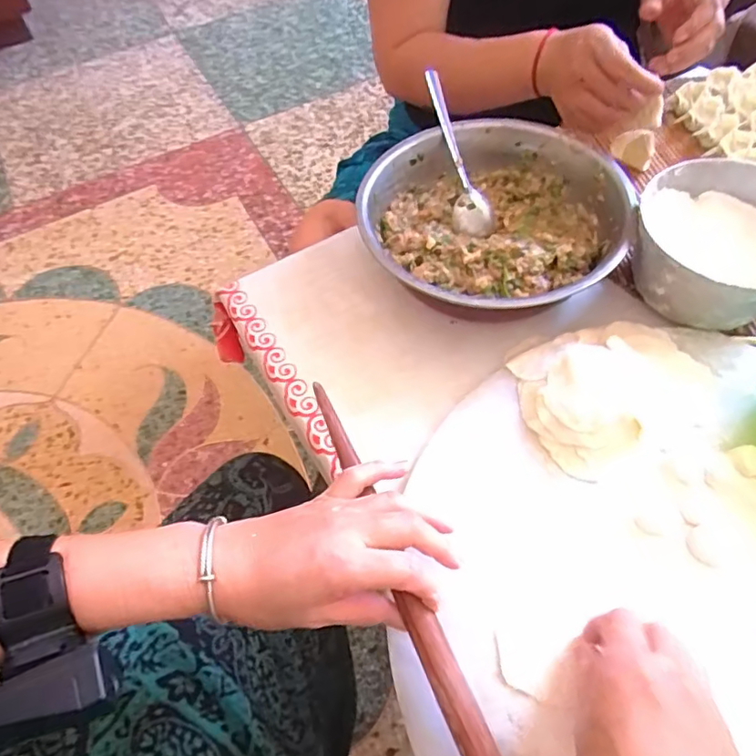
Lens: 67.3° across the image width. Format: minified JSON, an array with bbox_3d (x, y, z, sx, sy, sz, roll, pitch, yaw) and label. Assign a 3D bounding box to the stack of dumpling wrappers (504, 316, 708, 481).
[{"bbox_3d":[0.190,0.000,0.455,0.154,0.032,0.134,-17,58,-9],"label":"stack of dumpling wrappers"}]

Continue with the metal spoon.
[{"bbox_3d":[0.077,-0.222,0.577,0.040,0.021,0.165,-14,81,-7],"label":"metal spoon"}]

